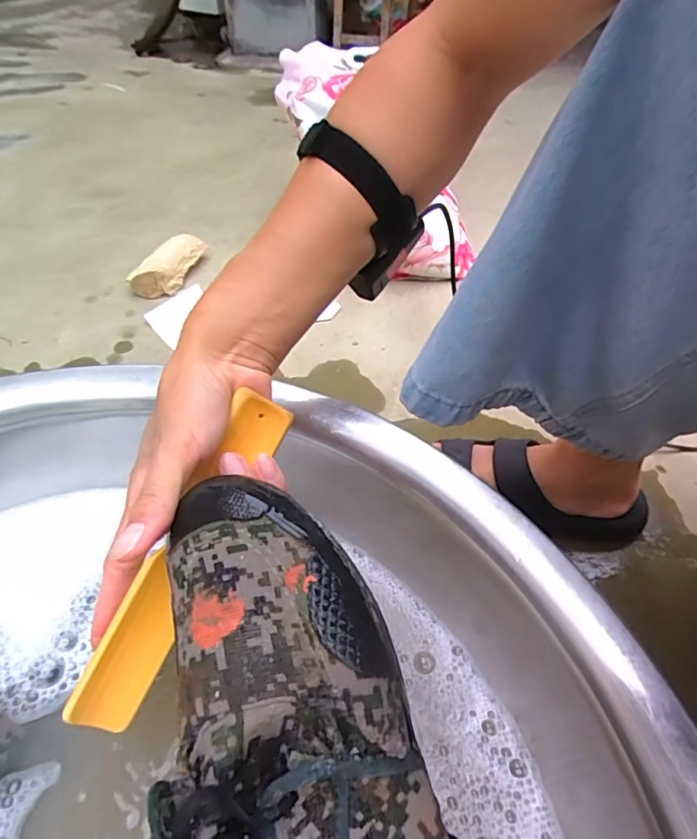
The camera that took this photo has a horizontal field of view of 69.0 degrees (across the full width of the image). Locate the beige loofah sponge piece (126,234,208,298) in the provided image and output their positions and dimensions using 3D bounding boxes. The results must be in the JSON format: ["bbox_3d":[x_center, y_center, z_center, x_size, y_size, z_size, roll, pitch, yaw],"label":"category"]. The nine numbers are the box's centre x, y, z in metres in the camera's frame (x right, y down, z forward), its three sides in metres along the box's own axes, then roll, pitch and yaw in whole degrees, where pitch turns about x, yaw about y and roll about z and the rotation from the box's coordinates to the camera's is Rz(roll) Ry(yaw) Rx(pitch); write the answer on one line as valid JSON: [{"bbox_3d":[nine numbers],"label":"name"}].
[{"bbox_3d":[-0.299,-0.262,0.849,0.067,0.053,0.148,12,46,9],"label":"beige loofah sponge piece"}]

